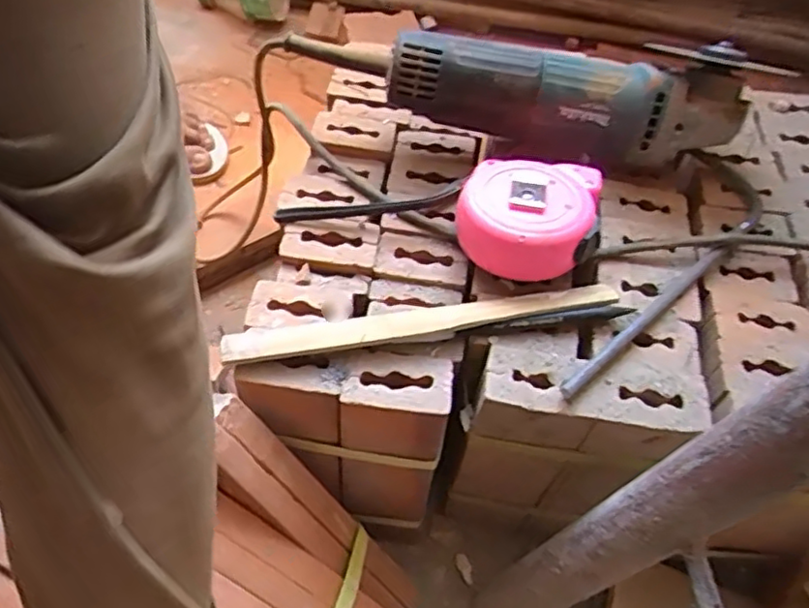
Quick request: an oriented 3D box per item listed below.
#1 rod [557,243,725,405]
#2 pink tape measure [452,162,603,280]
[{"bbox_3d":[0.149,0.009,0.417,0.160,0.008,0.010,-36,65,-26],"label":"rod"},{"bbox_3d":[0.077,-0.056,0.434,0.087,0.043,0.088,2,55,-4],"label":"pink tape measure"}]

